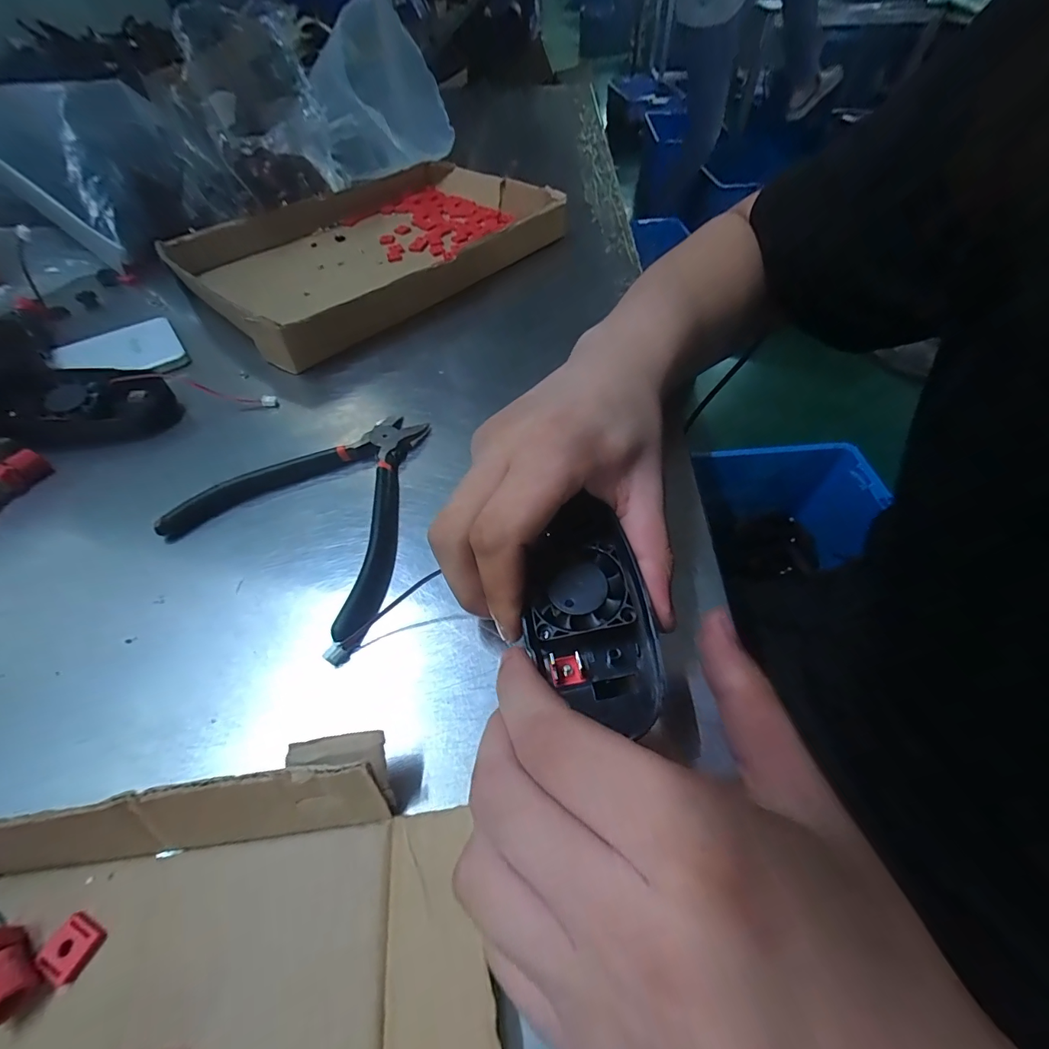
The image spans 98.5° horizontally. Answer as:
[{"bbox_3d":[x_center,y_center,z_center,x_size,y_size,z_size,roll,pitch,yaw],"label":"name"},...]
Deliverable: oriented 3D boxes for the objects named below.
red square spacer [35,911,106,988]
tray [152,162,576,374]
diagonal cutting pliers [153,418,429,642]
[{"bbox_3d":[-0.142,0.132,0.141,0.014,0.004,0.014,22,57,17],"label":"red square spacer"},{"bbox_3d":[-0.136,-0.267,0.426,0.322,0.034,0.233,-38,61,-24],"label":"tray"},{"bbox_3d":[-0.104,-0.020,0.253,0.129,0.011,0.131,23,57,17],"label":"diagonal cutting pliers"}]

